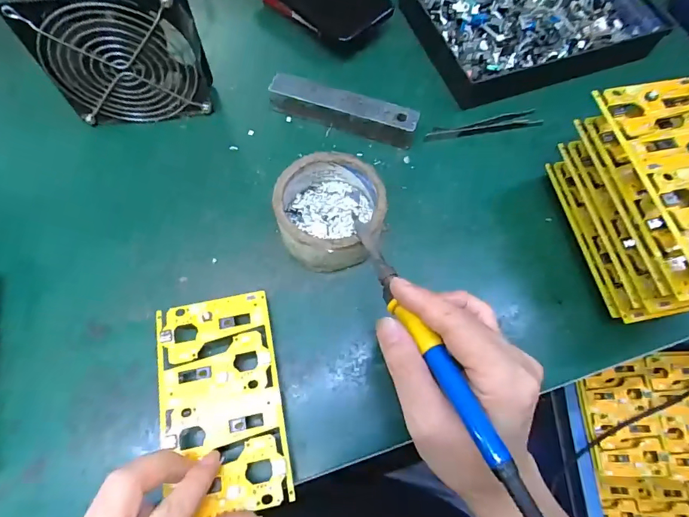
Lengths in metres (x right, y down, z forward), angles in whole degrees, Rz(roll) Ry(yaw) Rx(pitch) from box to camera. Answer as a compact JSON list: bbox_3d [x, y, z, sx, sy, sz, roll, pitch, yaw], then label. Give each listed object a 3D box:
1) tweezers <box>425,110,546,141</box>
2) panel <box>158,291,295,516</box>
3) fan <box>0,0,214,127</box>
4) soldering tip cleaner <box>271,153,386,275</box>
[{"bbox_3d":[0.132,-0.126,0.397,0.115,0.004,0.016,-12,67,-6],"label":"tweezers"},{"bbox_3d":[-0.083,0.094,0.280,0.078,0.006,0.137,-11,66,-6],"label":"panel"},{"bbox_3d":[-0.181,-0.171,0.344,0.117,0.114,0.047,-9,66,-5],"label":"fan"},{"bbox_3d":[-0.011,-0.037,0.333,0.081,0.046,0.086,0,66,-1],"label":"soldering tip cleaner"}]

